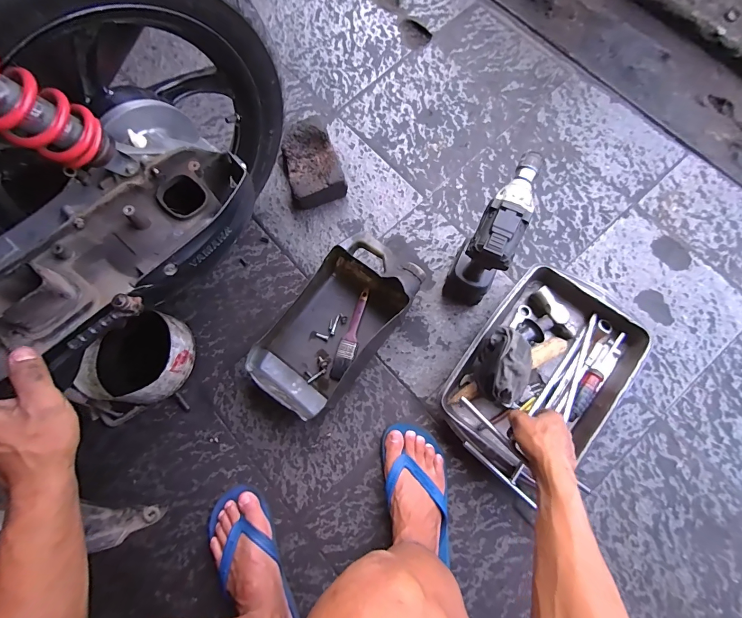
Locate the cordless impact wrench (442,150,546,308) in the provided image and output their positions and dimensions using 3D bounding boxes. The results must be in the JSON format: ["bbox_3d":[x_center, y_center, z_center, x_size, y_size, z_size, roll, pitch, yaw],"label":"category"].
[{"bbox_3d":[0.201,-0.113,0.599,0.077,0.248,0.173,29,80,9],"label":"cordless impact wrench"}]

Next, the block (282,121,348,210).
[{"bbox_3d":[-0.130,-0.304,0.760,0.119,0.059,0.169,-22,77,-2],"label":"block"}]

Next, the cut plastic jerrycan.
[{"bbox_3d":[-0.061,0.024,0.662,0.179,0.089,0.331,36,82,10],"label":"cut plastic jerrycan"}]

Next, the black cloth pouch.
[{"bbox_3d":[0.227,0.096,0.609,0.085,0.053,0.123,16,79,7],"label":"black cloth pouch"}]

